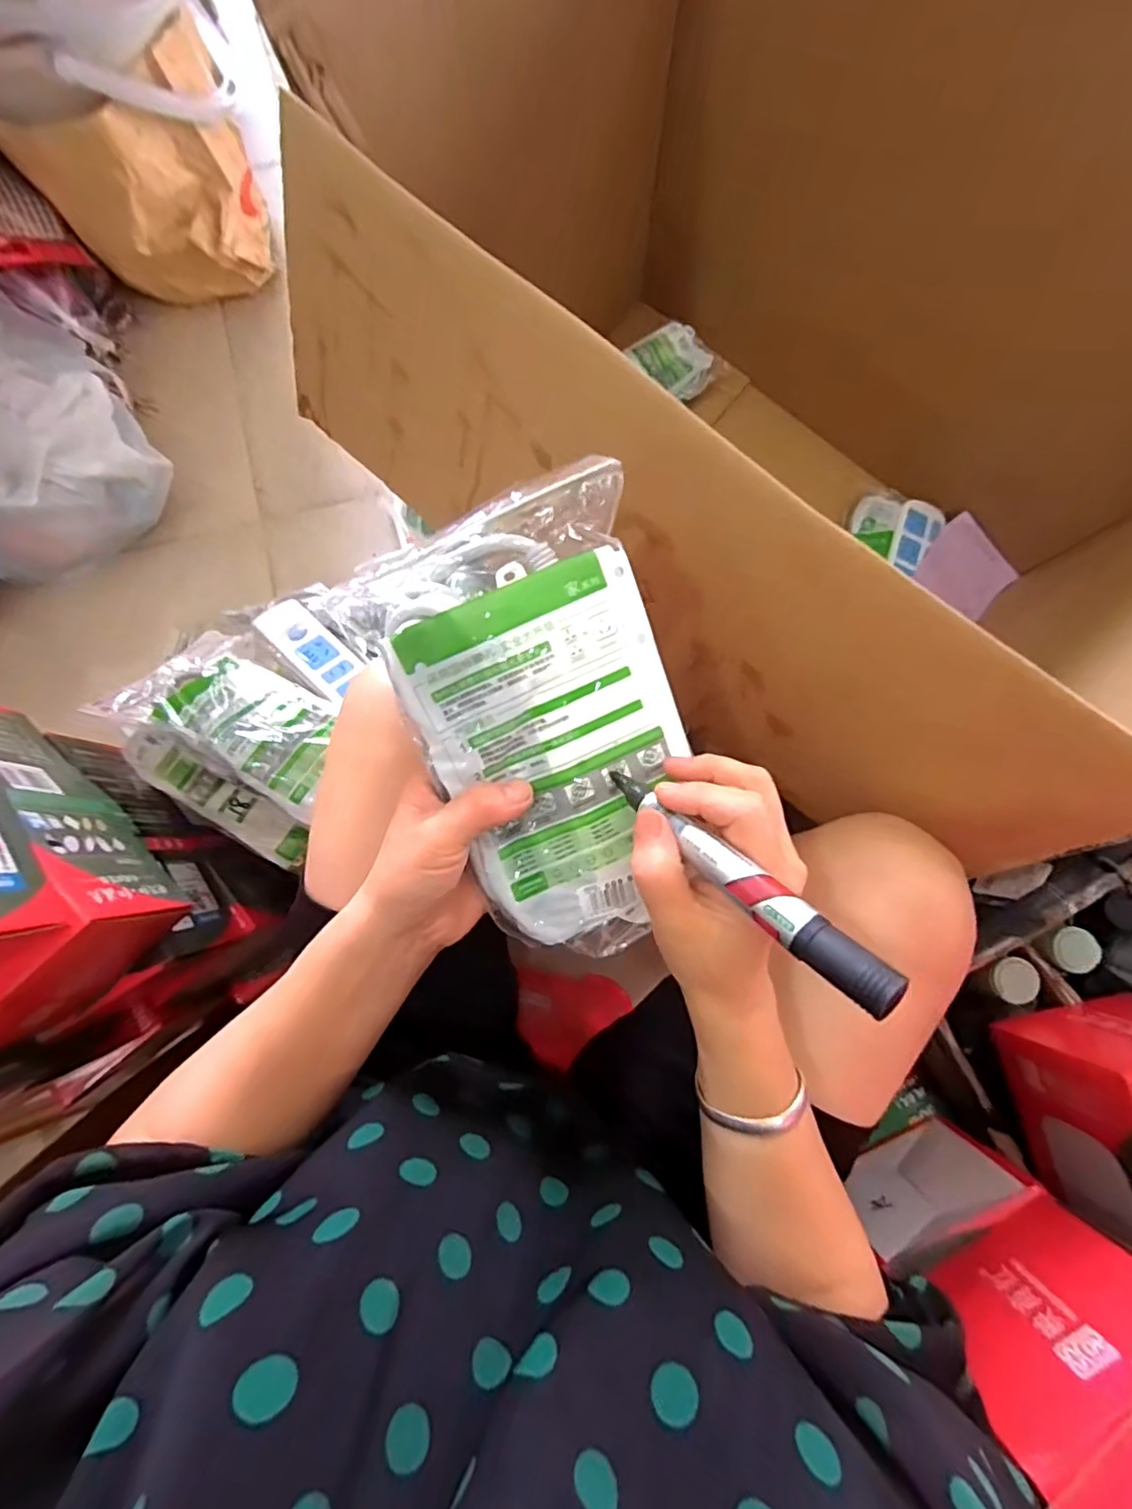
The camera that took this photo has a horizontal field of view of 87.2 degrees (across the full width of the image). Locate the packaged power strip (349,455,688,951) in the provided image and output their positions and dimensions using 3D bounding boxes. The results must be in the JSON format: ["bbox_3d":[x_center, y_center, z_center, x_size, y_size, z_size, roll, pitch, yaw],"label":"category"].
[{"bbox_3d":[-0.009,-0.012,0.315,0.128,0.045,0.228,-19,103,-8],"label":"packaged power strip"}]

